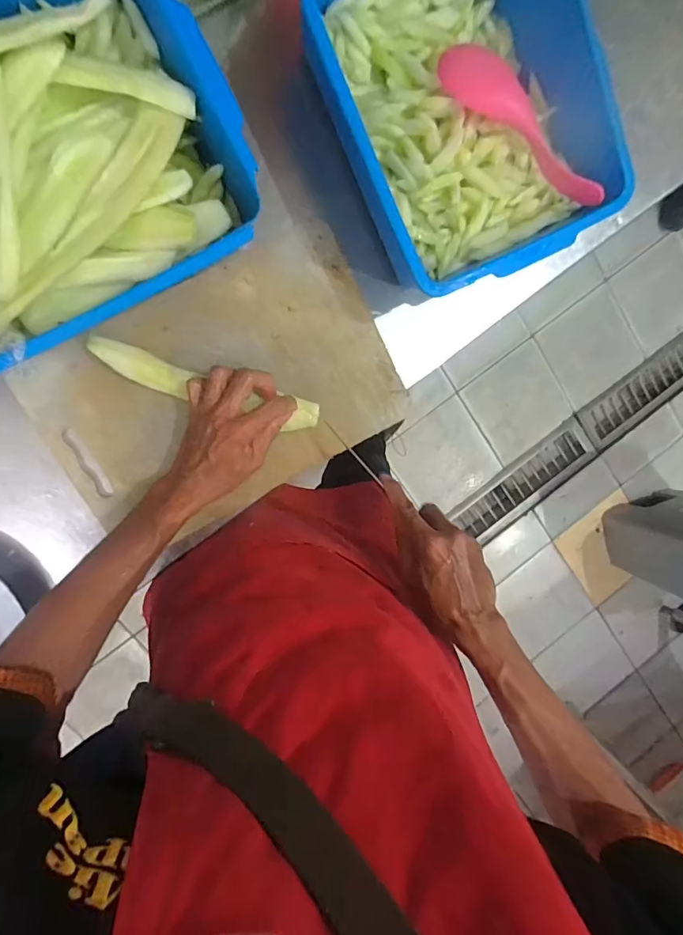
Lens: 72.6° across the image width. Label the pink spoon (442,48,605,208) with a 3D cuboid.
[{"bbox_3d":[0.177,-0.329,0.444,0.195,0.039,0.035,41,90,-12],"label":"pink spoon"}]

